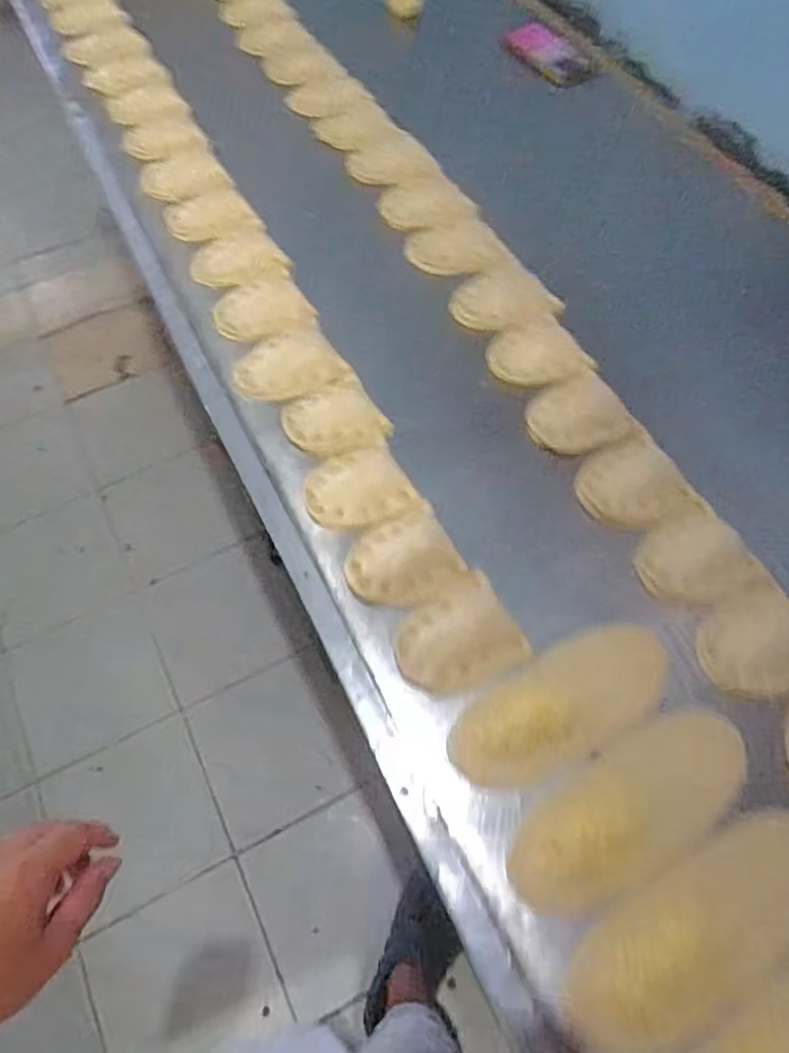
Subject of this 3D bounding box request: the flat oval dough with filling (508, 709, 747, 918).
[{"bbox_3d":[0.188,0.221,0.518,0.212,0.023,0.087,-31,67,-15],"label":"flat oval dough with filling"}]

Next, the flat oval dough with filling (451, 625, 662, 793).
[{"bbox_3d":[0.140,0.152,0.558,0.193,0.009,0.084,-31,66,-1],"label":"flat oval dough with filling"}]

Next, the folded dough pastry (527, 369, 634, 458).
[{"bbox_3d":[0.195,-0.119,0.708,0.100,0.013,0.085,-20,64,-10],"label":"folded dough pastry"}]

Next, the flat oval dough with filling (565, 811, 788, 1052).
[{"bbox_3d":[0.230,0.297,0.486,0.225,0.015,0.092,-29,66,-14],"label":"flat oval dough with filling"}]

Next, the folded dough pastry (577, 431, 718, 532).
[{"bbox_3d":[0.247,-0.038,0.674,0.105,0.015,0.112,-24,65,-11],"label":"folded dough pastry"}]

